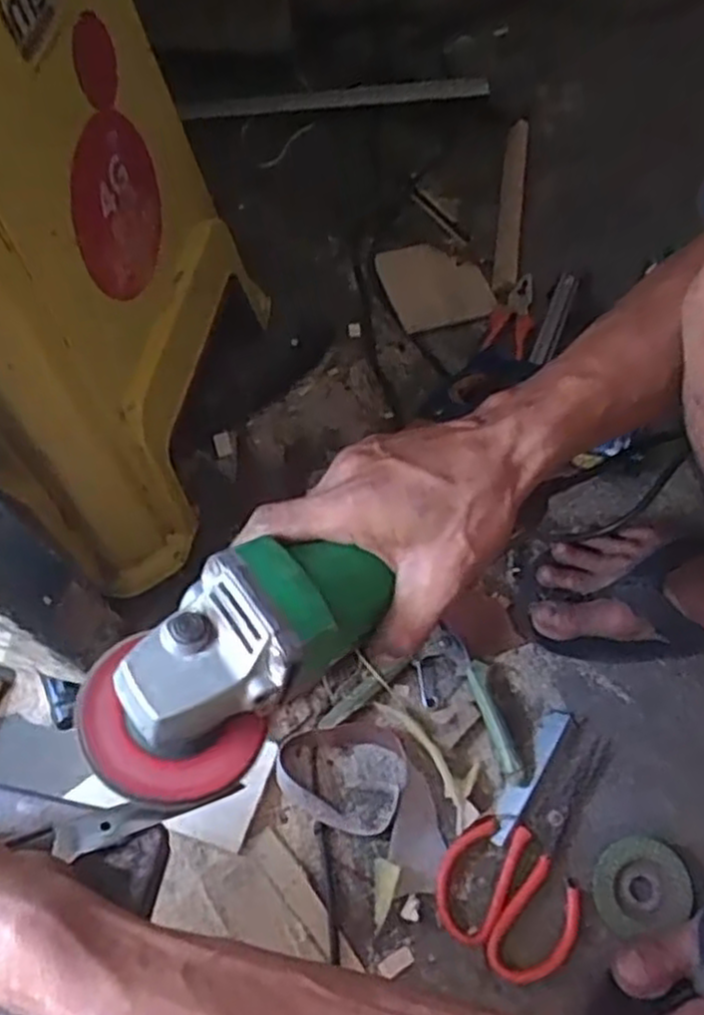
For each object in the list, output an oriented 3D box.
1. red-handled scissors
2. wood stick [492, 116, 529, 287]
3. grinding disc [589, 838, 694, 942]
[{"bbox_3d":[0.142,0.241,0.561,0.095,0.013,0.186,34,67,19],"label":"red-handled scissors"},{"bbox_3d":[0.184,-0.354,0.886,0.025,0.016,0.270,7,61,6],"label":"wood stick"},{"bbox_3d":[0.204,0.266,0.543,0.069,0.004,0.059,-18,62,-8],"label":"grinding disc"}]

